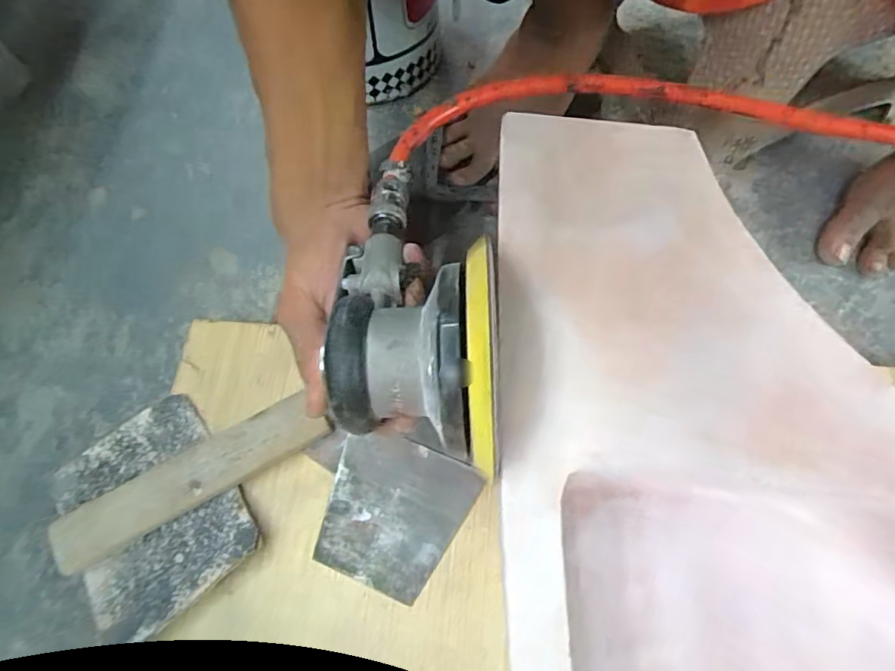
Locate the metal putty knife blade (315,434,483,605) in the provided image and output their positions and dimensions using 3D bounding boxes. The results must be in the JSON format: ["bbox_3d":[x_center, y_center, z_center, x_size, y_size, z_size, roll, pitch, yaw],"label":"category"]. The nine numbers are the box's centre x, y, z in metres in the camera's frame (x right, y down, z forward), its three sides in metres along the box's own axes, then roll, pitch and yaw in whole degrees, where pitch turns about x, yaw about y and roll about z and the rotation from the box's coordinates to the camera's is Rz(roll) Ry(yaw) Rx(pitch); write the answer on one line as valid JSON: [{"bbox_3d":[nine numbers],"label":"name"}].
[{"bbox_3d":[-0.039,0.124,0.363,0.096,0.004,0.097,20,75,10],"label":"metal putty knife blade"}]

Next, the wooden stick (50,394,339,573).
[{"bbox_3d":[-0.185,0.100,0.371,0.197,0.019,0.045,-29,71,-8],"label":"wooden stick"}]

